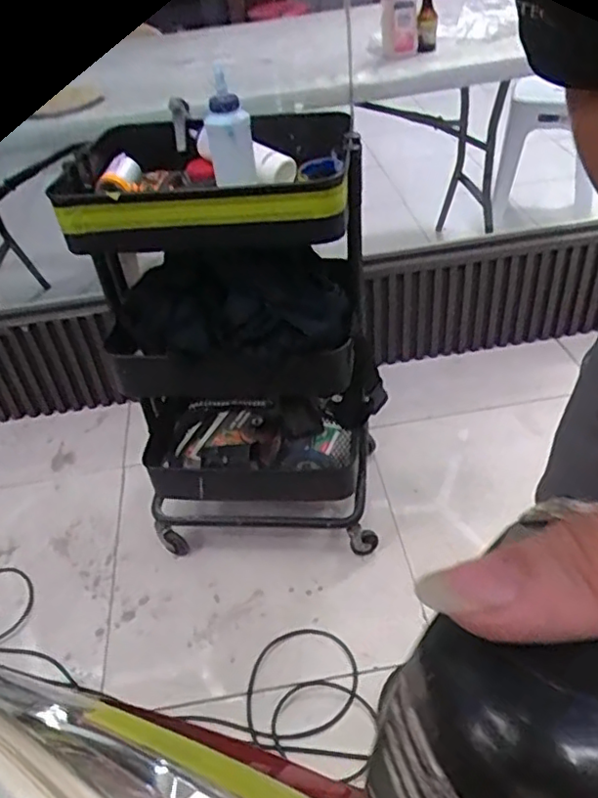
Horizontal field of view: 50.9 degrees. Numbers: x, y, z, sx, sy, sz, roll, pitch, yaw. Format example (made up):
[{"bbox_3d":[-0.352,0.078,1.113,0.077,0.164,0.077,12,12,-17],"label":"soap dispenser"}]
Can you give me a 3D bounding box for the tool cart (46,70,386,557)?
[{"bbox_3d":[-0.106,-0.101,1.113,0.420,0.747,0.355,-6,41,2],"label":"tool cart"}]

